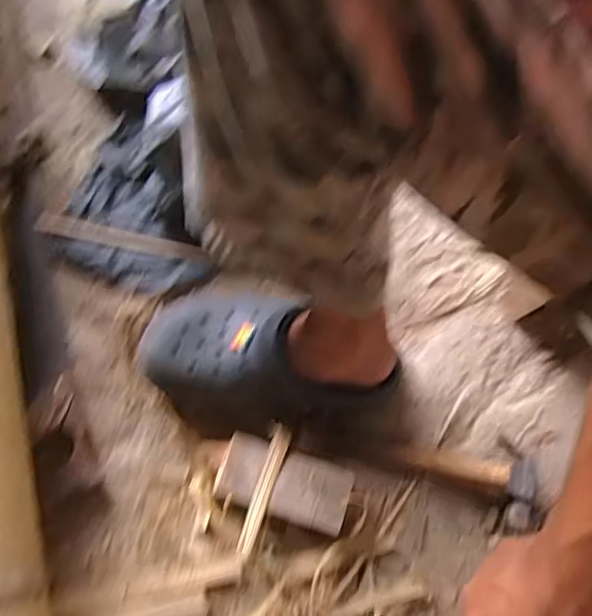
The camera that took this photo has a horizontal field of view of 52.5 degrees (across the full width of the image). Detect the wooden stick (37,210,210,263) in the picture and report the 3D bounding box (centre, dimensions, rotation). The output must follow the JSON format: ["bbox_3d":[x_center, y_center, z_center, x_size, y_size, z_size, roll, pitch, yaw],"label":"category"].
[{"bbox_3d":[-0.199,-0.080,0.686,0.194,0.013,0.023,13,75,2],"label":"wooden stick"}]

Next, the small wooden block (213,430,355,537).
[{"bbox_3d":[-0.011,0.177,0.609,0.130,0.038,0.065,19,75,4],"label":"small wooden block"}]

